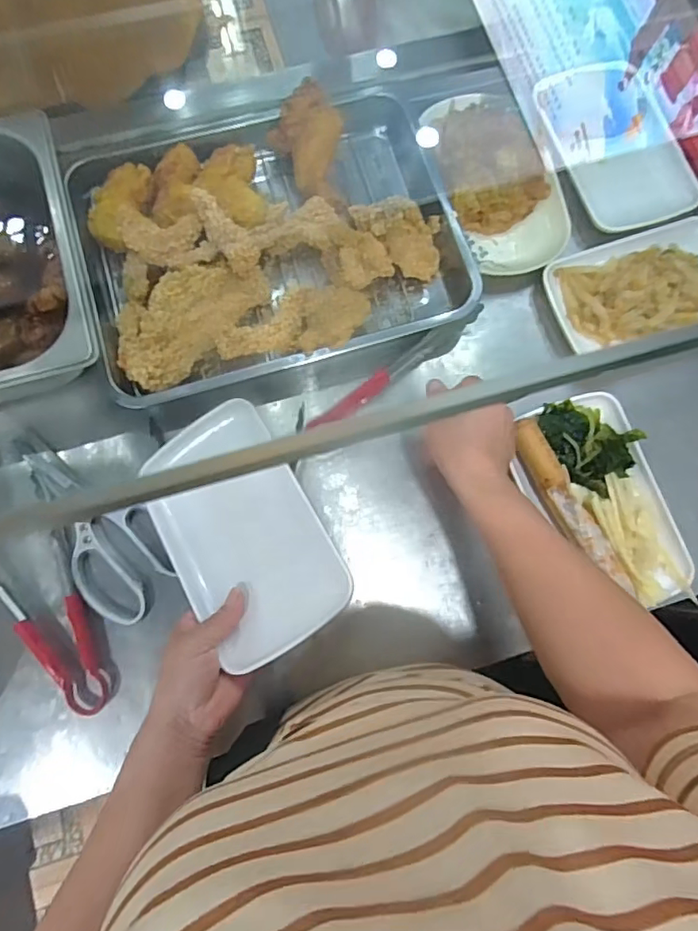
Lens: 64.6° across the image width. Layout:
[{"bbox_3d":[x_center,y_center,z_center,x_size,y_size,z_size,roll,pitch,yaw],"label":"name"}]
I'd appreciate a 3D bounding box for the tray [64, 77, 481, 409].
[{"bbox_3d":[-0.082,-0.235,0.577,0.377,0.076,0.286,-16,85,-6],"label":"tray"}]

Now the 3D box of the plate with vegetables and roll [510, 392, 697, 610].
[{"bbox_3d":[0.245,0.034,0.535,0.126,0.034,0.207,-17,85,-6],"label":"plate with vegetables and roll"}]

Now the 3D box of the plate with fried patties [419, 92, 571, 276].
[{"bbox_3d":[0.166,-0.319,0.618,0.133,0.032,0.225,-19,85,-6],"label":"plate with fried patties"}]

